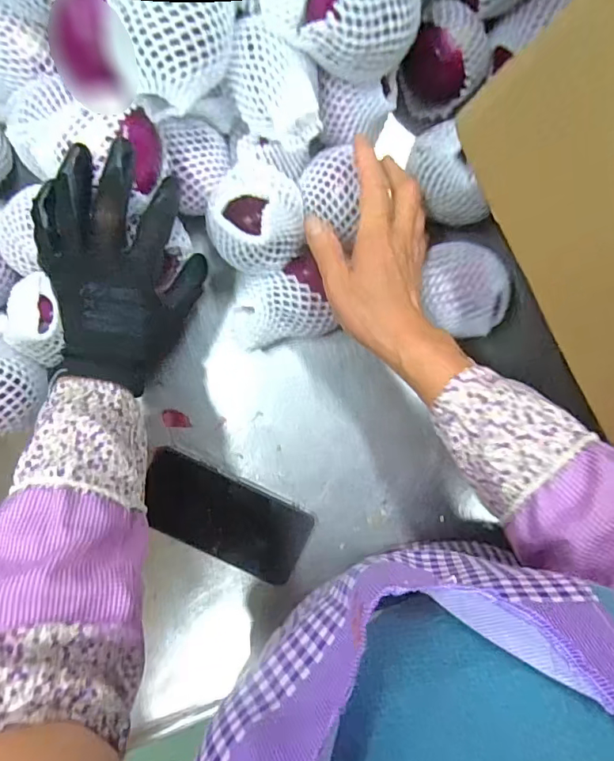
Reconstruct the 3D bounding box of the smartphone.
[{"bbox_3d":[-0.081,0.135,0.499,0.167,0.006,0.079,25,92,-1],"label":"smartphone"}]

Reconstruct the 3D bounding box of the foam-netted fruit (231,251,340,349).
[{"bbox_3d":[-0.026,-0.065,0.462,0.091,0.069,0.063,-15,92,0],"label":"foam-netted fruit"}]

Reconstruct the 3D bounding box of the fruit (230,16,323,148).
[{"bbox_3d":[-0.024,-0.224,0.392,0.061,0.057,0.073,-8,92,0],"label":"fruit"}]

